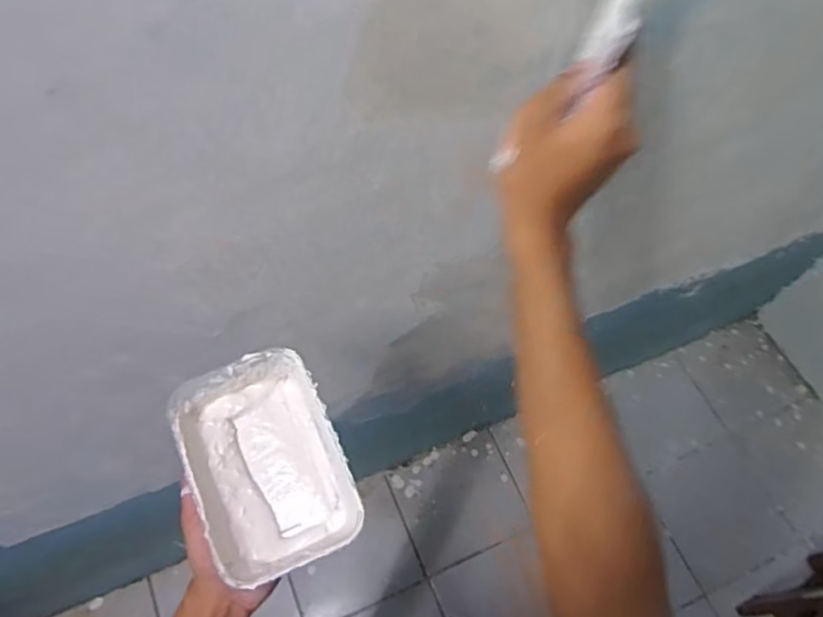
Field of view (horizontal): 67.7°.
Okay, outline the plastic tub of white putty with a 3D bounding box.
[{"bbox_3d":[-0.120,0.129,0.514,0.116,0.055,0.169,-21,69,-11],"label":"plastic tub of white putty"}]

